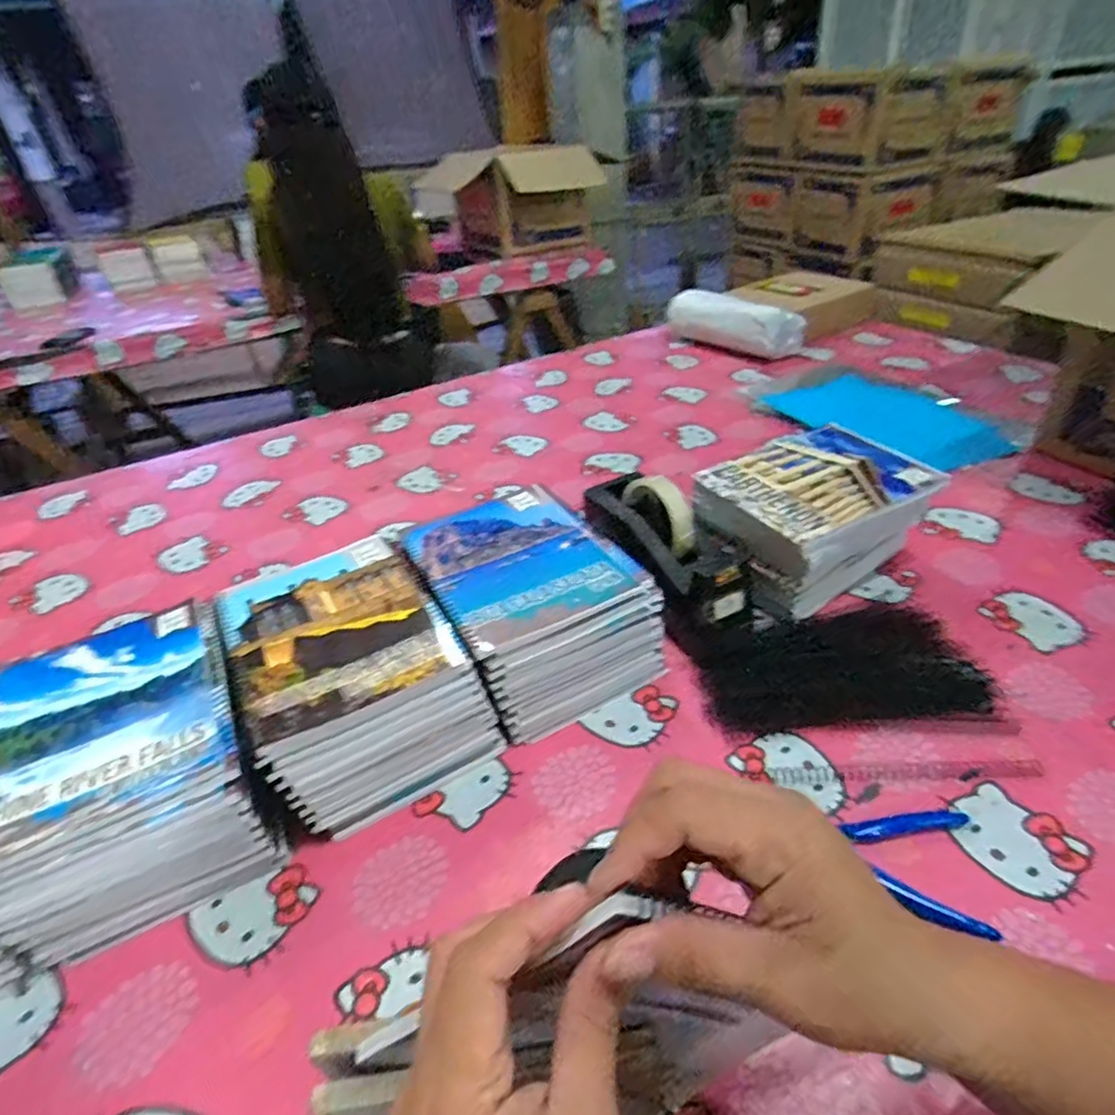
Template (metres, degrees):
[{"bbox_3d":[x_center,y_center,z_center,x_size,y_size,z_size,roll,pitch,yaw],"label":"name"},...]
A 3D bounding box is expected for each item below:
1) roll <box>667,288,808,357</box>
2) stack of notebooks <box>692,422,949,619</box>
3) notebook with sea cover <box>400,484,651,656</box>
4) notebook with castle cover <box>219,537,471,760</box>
[{"bbox_3d":[0.352,-0.475,1.283,0.101,0.088,0.277,-26,41,-26],"label":"roll"},{"bbox_3d":[0.262,-0.056,0.663,0.199,0.069,0.153,-24,40,-24],"label":"stack of notebooks"},{"bbox_3d":[-0.038,-0.003,0.574,0.158,0.015,0.186,-22,39,-21],"label":"notebook with sea cover"},{"bbox_3d":[-0.180,0.052,0.515,0.154,0.014,0.197,-22,39,-22],"label":"notebook with castle cover"}]

